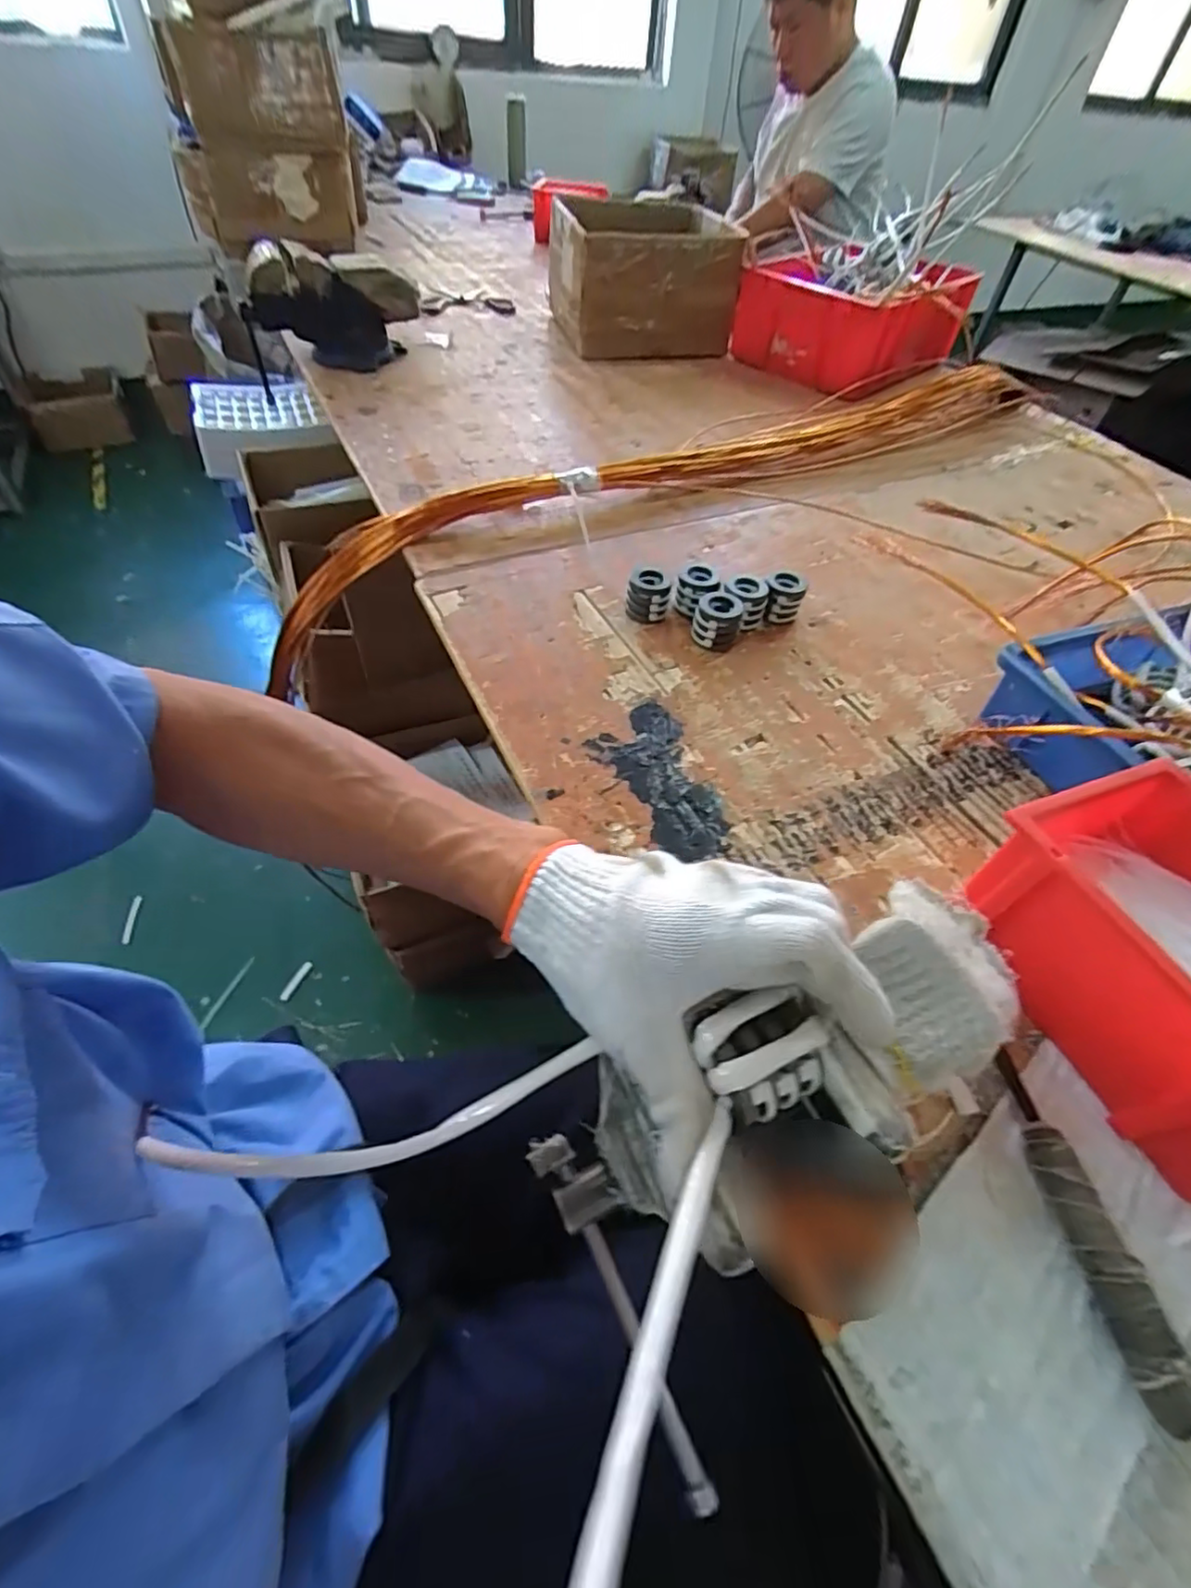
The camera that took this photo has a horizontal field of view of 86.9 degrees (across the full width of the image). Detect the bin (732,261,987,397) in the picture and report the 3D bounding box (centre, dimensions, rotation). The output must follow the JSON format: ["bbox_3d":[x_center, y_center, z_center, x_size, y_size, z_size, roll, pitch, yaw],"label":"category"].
[{"bbox_3d":[0.511,-0.947,1.240,0.388,0.145,0.344,-34,61,-28],"label":"bin"}]

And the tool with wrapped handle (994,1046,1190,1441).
[{"bbox_3d":[0.268,0.234,0.351,0.019,0.032,0.170,-2,51,-7],"label":"tool with wrapped handle"}]

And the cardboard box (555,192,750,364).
[{"bbox_3d":[0.096,-1.043,1.271,0.343,0.189,0.310,-9,52,-12],"label":"cardboard box"}]

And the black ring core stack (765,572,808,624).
[{"bbox_3d":[0.207,-0.215,0.700,0.044,0.050,0.046,20,52,10],"label":"black ring core stack"}]

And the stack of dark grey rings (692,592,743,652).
[{"bbox_3d":[0.130,-0.182,0.670,0.048,0.041,0.051,17,51,8],"label":"stack of dark grey rings"}]

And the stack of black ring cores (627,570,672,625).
[{"bbox_3d":[0.058,-0.215,0.688,0.047,0.045,0.042,15,51,7],"label":"stack of black ring cores"}]

